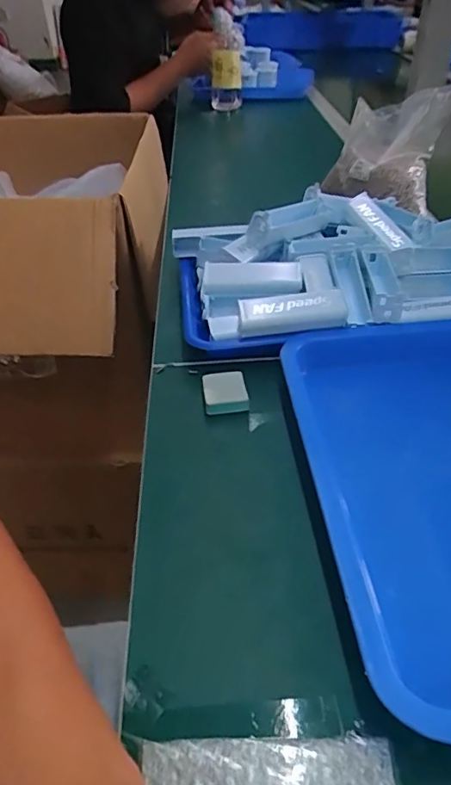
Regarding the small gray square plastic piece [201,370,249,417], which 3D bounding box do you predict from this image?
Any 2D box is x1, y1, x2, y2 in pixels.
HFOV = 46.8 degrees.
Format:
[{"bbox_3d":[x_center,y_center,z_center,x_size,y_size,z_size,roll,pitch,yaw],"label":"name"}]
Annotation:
[{"bbox_3d":[-0.001,-0.002,0.469,0.038,0.013,0.040,-4,41,-3],"label":"small gray square plastic piece"}]

